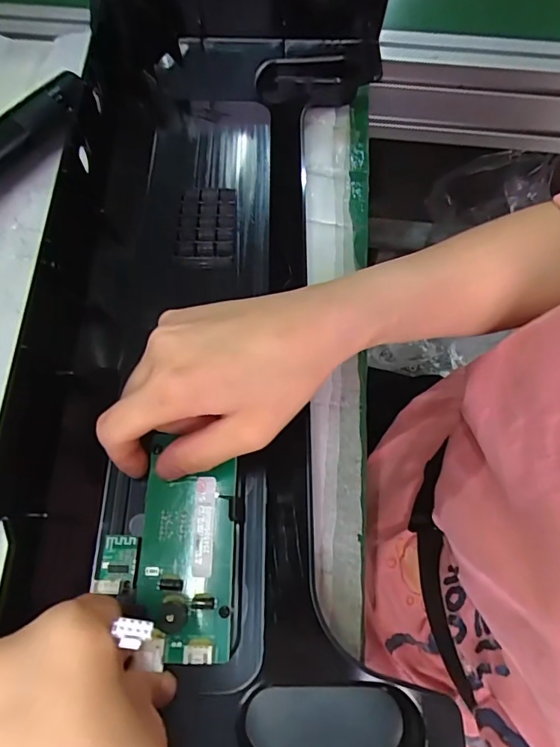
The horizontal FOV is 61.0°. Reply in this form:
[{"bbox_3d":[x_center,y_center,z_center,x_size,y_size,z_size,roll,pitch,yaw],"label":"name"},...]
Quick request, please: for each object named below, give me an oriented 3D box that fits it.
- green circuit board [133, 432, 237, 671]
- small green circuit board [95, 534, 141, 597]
[{"bbox_3d":[-0.047,0.085,0.238,0.046,0.008,0.103,0,66,0],"label":"green circuit board"},{"bbox_3d":[-0.081,0.095,0.236,0.018,0.004,0.027,3,54,-1],"label":"small green circuit board"}]

